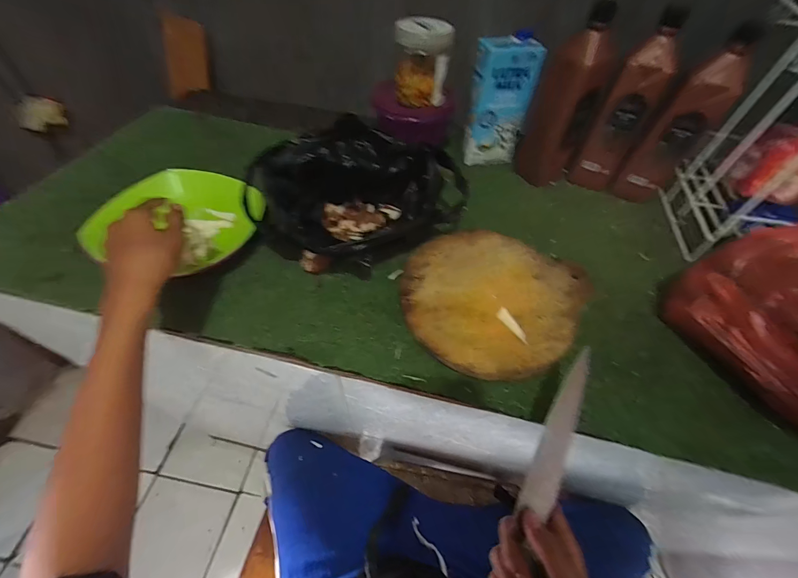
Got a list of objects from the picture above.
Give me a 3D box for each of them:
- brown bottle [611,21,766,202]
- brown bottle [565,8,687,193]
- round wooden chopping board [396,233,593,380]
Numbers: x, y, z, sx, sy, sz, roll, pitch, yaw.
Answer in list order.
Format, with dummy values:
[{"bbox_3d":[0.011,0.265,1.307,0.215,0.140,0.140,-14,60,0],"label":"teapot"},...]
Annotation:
[{"bbox_3d":[0.471,-0.272,0.571,0.092,0.253,0.134,38,60,21],"label":"brown bottle"},{"bbox_3d":[0.381,-0.298,0.582,0.086,0.254,0.087,27,57,14],"label":"brown bottle"},{"bbox_3d":[0.125,0.011,0.478,0.232,0.028,0.231,2,55,-3],"label":"round wooden chopping board"}]

